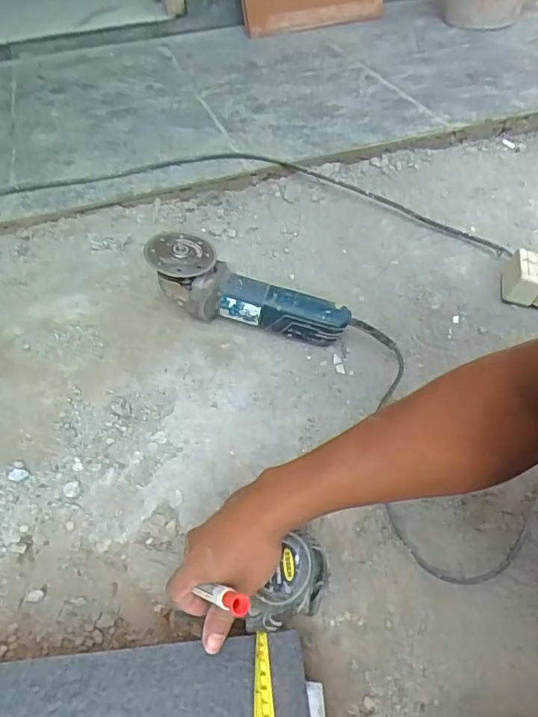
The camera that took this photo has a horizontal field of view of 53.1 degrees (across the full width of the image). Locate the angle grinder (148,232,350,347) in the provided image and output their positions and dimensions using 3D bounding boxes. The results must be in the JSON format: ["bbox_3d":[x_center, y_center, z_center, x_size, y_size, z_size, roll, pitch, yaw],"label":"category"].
[{"bbox_3d":[-0.027,-0.093,0.745,0.278,0.106,0.079,11,53,11],"label":"angle grinder"}]

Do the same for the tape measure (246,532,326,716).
[{"bbox_3d":[0.007,0.260,0.424,0.056,0.038,0.230,7,61,3],"label":"tape measure"}]

